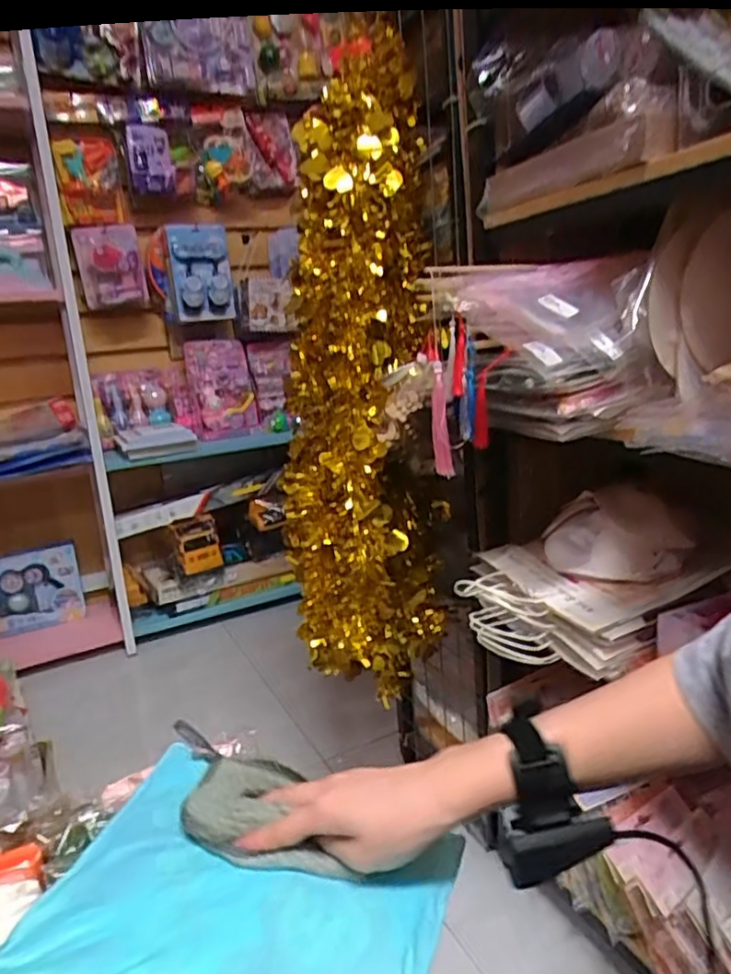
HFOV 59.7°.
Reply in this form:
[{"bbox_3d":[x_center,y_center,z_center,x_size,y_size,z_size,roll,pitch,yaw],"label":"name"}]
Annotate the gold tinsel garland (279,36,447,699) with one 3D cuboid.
[{"bbox_3d":[-0.015,-0.122,0.933,0.245,0.835,0.186,-5,14,0],"label":"gold tinsel garland"}]

